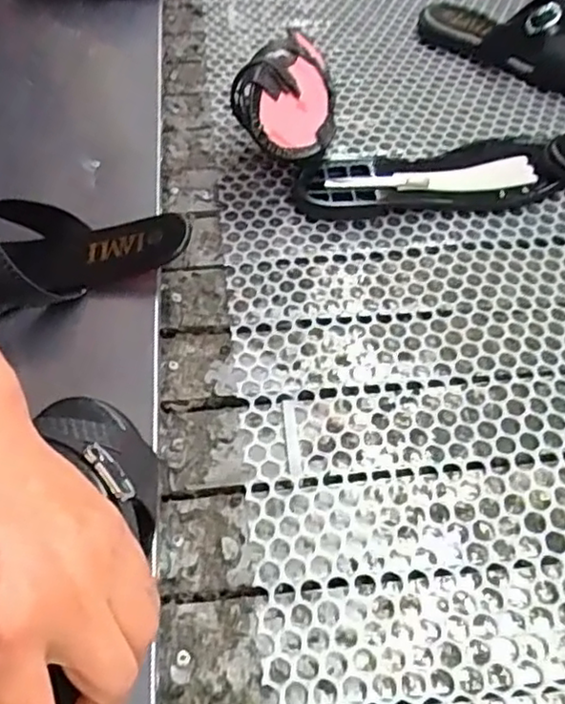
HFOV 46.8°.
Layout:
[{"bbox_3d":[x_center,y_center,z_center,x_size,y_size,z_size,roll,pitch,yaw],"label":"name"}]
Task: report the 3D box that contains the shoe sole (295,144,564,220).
[{"bbox_3d":[0.122,-0.149,0.573,0.218,0.019,0.074,-7,52,-2],"label":"shoe sole"}]

